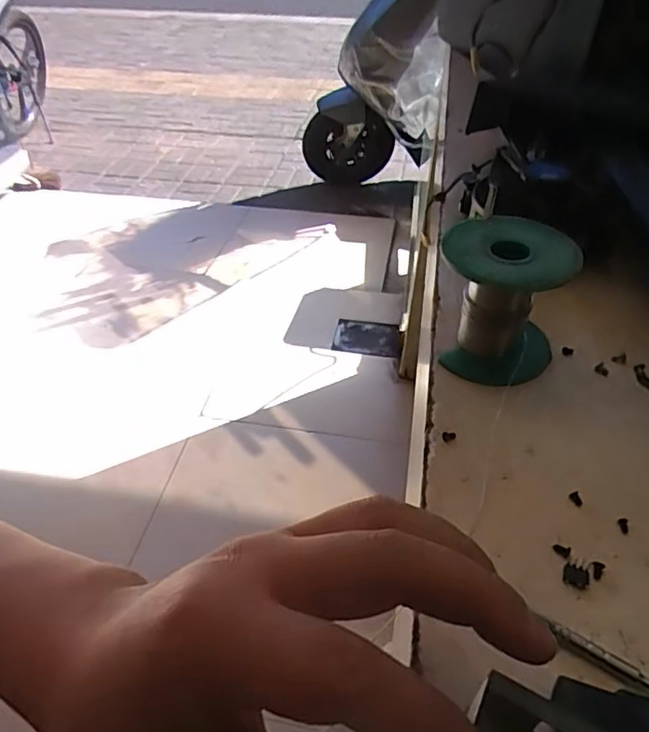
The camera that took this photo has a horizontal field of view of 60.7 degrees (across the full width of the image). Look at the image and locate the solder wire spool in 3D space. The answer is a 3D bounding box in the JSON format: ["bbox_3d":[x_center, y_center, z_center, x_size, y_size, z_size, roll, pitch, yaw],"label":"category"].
[{"bbox_3d":[0.096,-0.036,0.305,0.067,0.072,0.060,12,41,15],"label":"solder wire spool"}]

